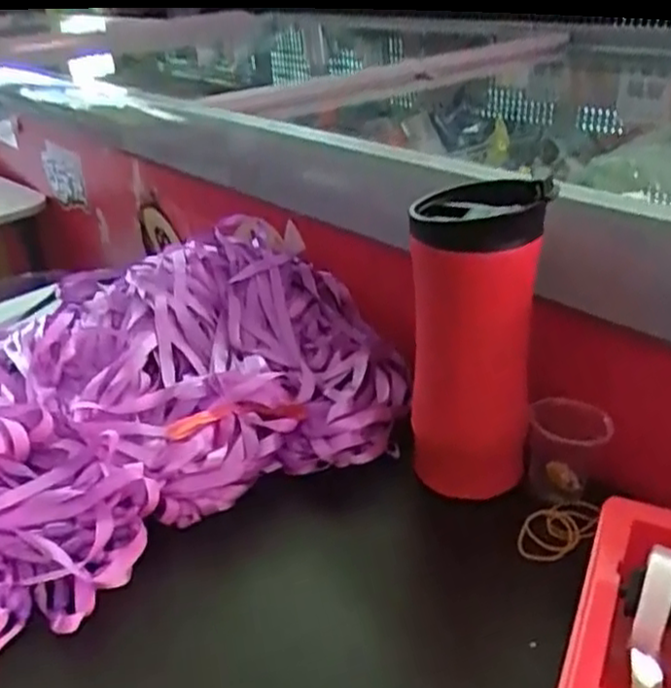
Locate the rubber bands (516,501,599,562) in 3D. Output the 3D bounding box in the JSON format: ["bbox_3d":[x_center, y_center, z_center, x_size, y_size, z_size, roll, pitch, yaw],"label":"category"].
[{"bbox_3d":[0.134,0.111,0.437,0.062,0.010,0.030,-26,36,-34],"label":"rubber bands"}]

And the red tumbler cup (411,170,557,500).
[{"bbox_3d":[0.086,-0.003,0.449,0.073,0.184,0.073,4,30,15],"label":"red tumbler cup"}]

